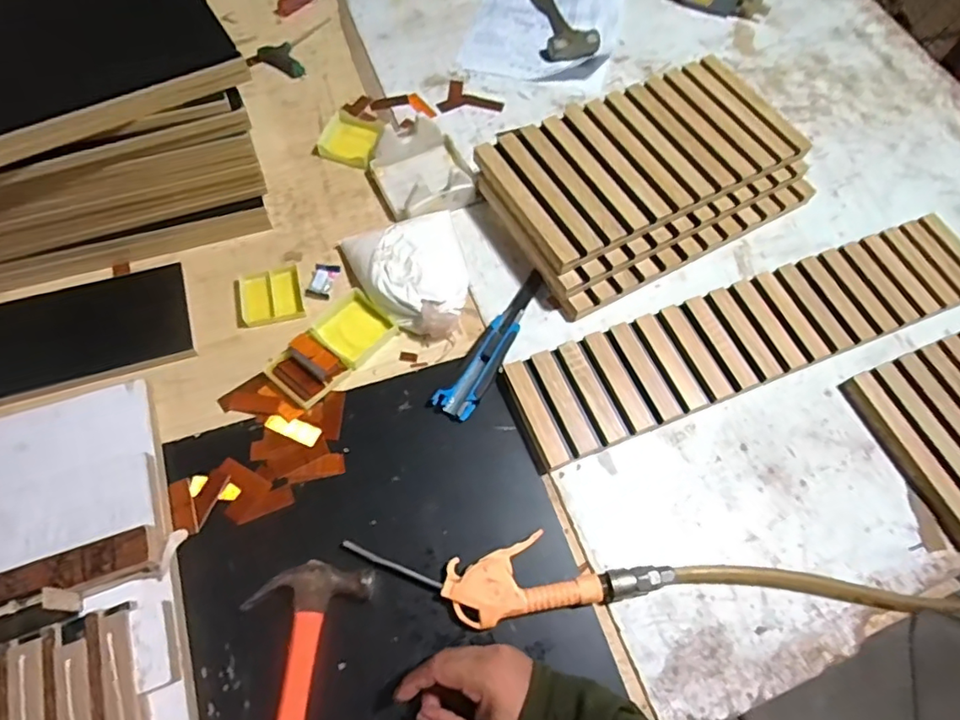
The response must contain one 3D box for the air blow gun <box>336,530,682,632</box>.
[{"bbox_3d":[0.029,0.190,0.492,0.273,0.023,0.073,-4,66,-5],"label":"air blow gun"}]

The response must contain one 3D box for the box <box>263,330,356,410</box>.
[{"bbox_3d":[-0.175,0.008,0.570,0.065,0.023,0.064,39,69,14],"label":"box"}]

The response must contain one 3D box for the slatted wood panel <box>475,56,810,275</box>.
[{"bbox_3d":[0.184,-0.239,0.639,0.338,0.020,0.179,-26,69,-15],"label":"slatted wood panel"}]

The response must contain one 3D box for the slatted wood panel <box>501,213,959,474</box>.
[{"bbox_3d":[0.302,-0.035,0.616,0.567,0.027,0.115,-20,68,-12],"label":"slatted wood panel"}]

